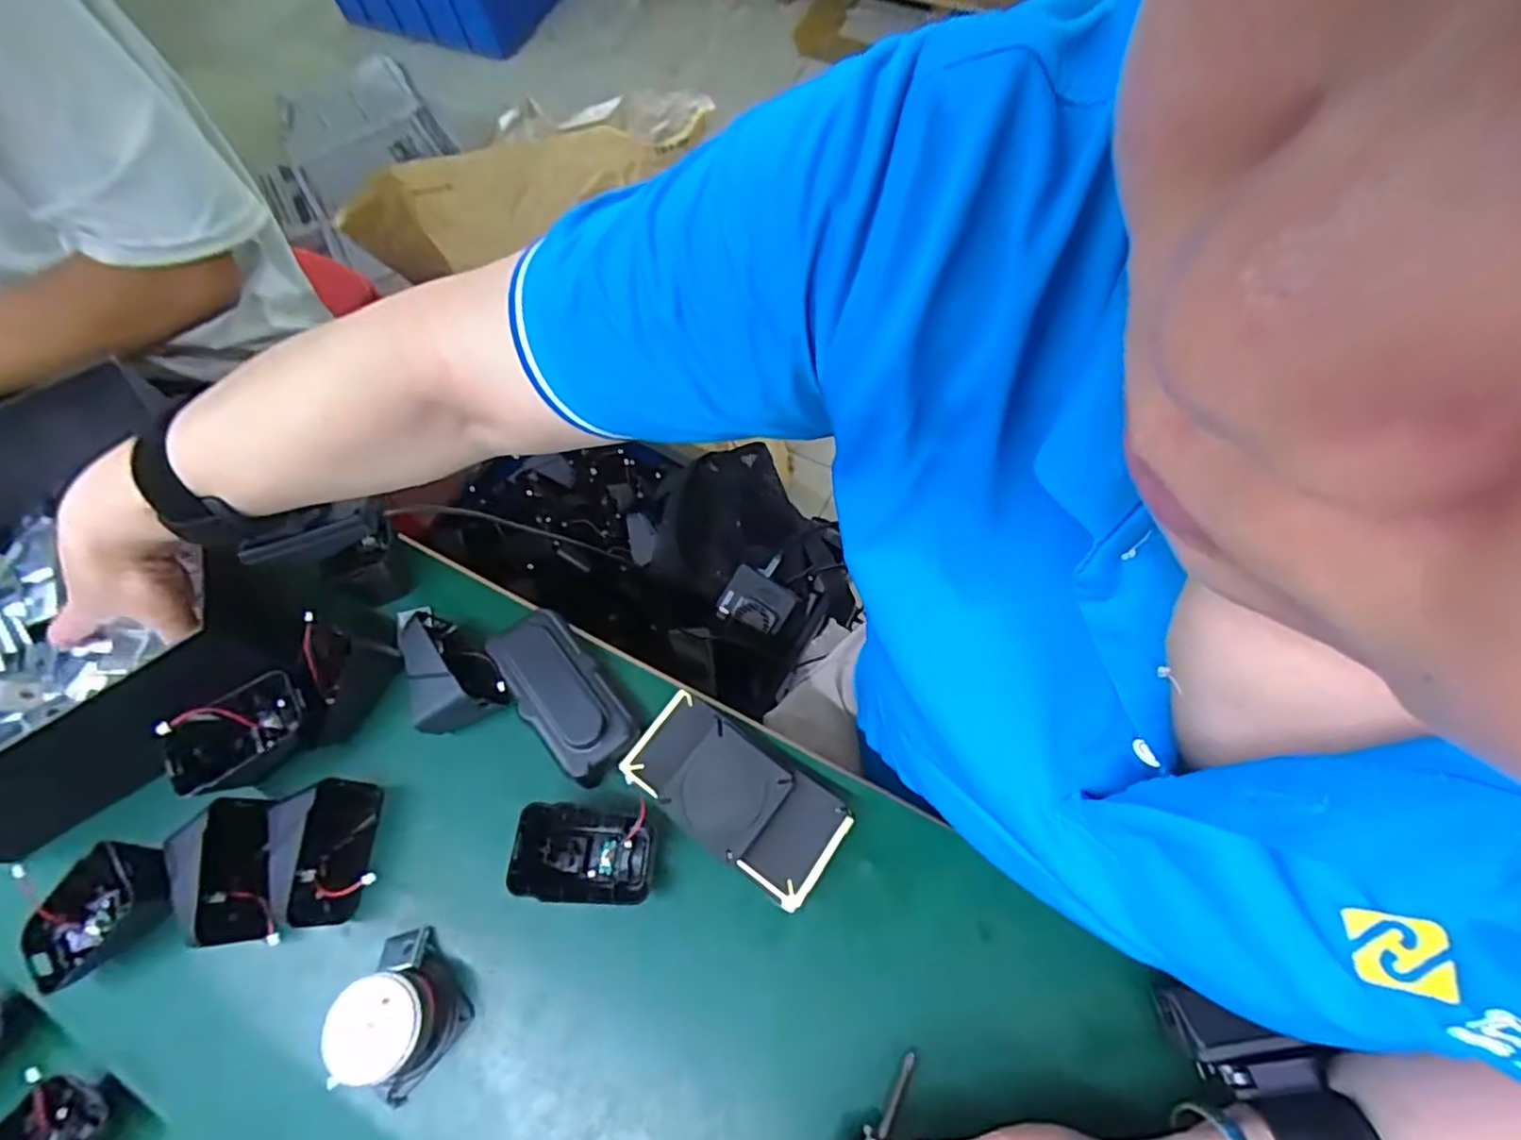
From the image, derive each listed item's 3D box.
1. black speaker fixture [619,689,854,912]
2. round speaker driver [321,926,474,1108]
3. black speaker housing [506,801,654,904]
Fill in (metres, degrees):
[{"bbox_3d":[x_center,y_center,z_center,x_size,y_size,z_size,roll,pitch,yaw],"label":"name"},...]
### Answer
[{"bbox_3d":[-0.013,0.120,0.372,0.119,0.026,0.064,32,72,17],"label":"black speaker fixture"},{"bbox_3d":[-0.177,0.213,0.325,0.049,0.038,0.061,-38,69,-13],"label":"round speaker driver"},{"bbox_3d":[-0.090,0.147,0.353,0.065,0.044,0.044,1,66,4],"label":"black speaker housing"}]

